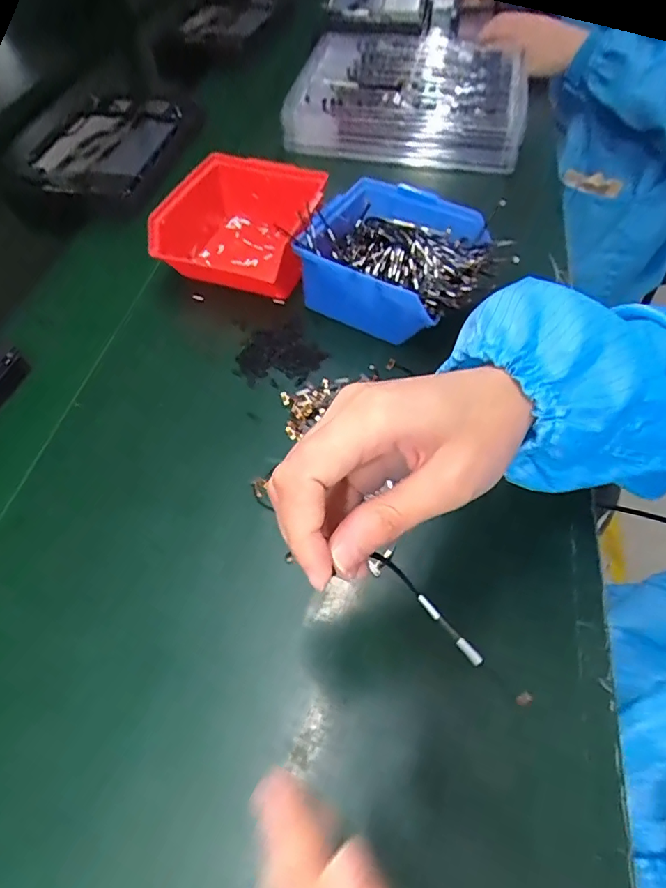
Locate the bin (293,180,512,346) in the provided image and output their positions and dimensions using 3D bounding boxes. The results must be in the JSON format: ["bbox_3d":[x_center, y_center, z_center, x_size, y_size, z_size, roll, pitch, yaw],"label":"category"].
[{"bbox_3d":[0.058,-0.154,0.448,0.154,0.062,0.128,28,61,19],"label":"bin"}]

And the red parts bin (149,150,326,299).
[{"bbox_3d":[-0.080,-0.202,0.481,0.131,0.067,0.119,11,56,11],"label":"red parts bin"}]

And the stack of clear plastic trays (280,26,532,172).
[{"bbox_3d":[0.099,-0.460,0.676,0.274,0.055,0.274,7,55,8],"label":"stack of clear plastic trays"}]

